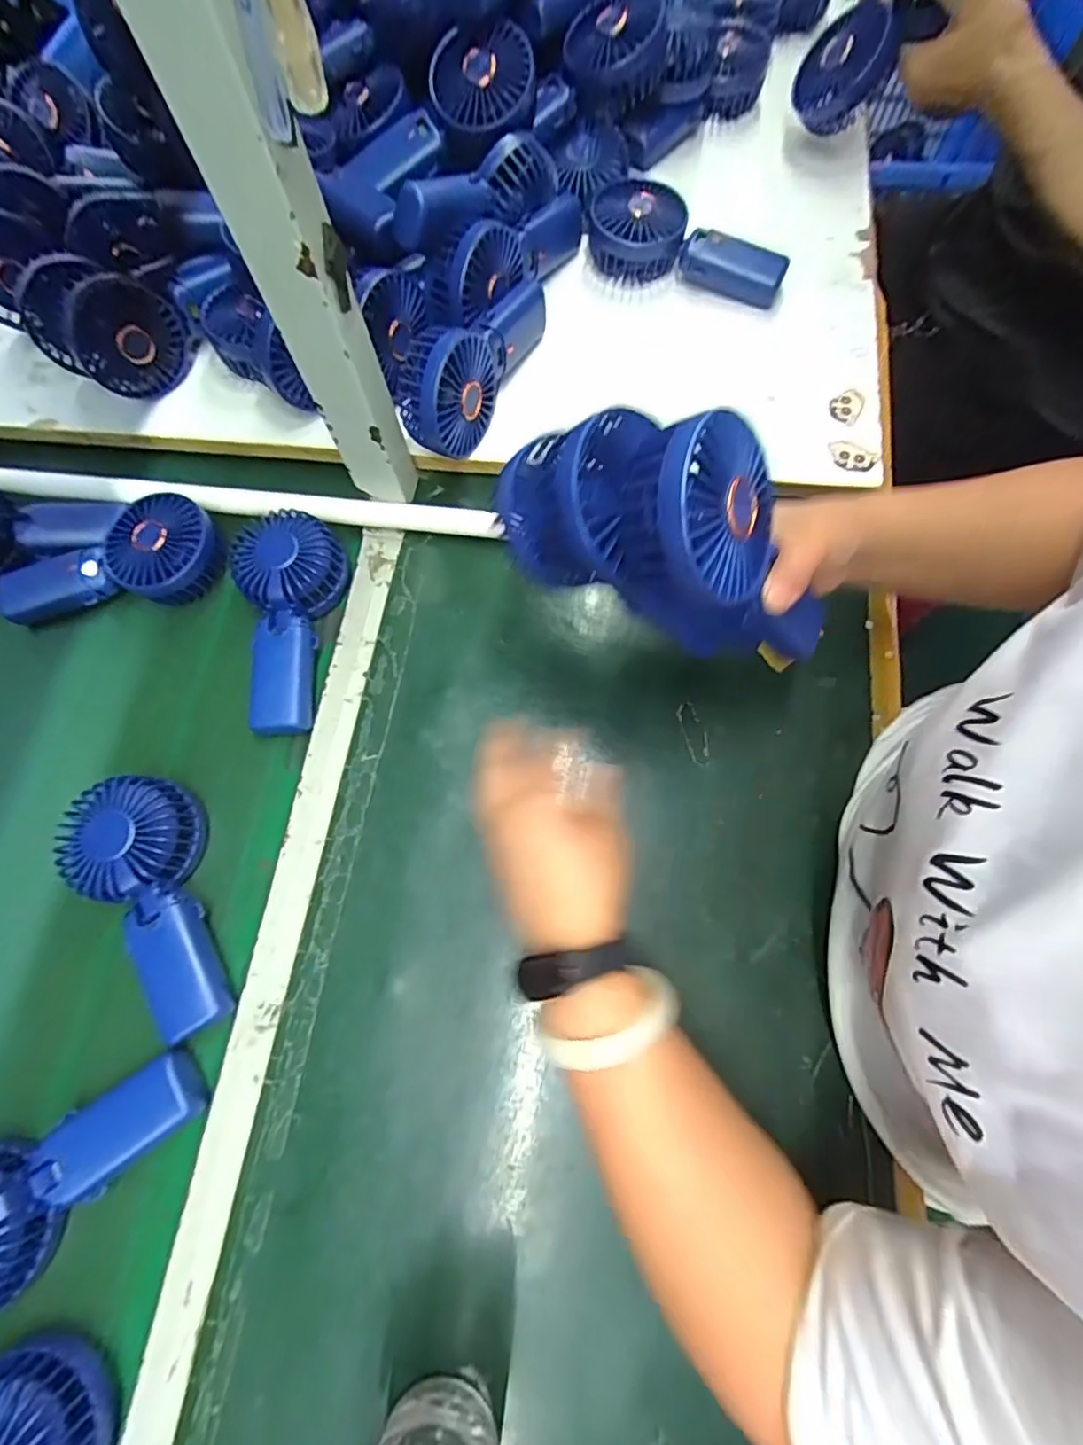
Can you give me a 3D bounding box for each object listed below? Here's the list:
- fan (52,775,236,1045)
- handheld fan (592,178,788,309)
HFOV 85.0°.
[{"bbox_3d":[-0.267,0.114,0.410,0.092,0.041,0.163,-34,74,-9],"label":"fan"},{"bbox_3d":[0.139,-0.456,0.556,0.182,0.054,0.089,15,73,7],"label":"handheld fan"}]

